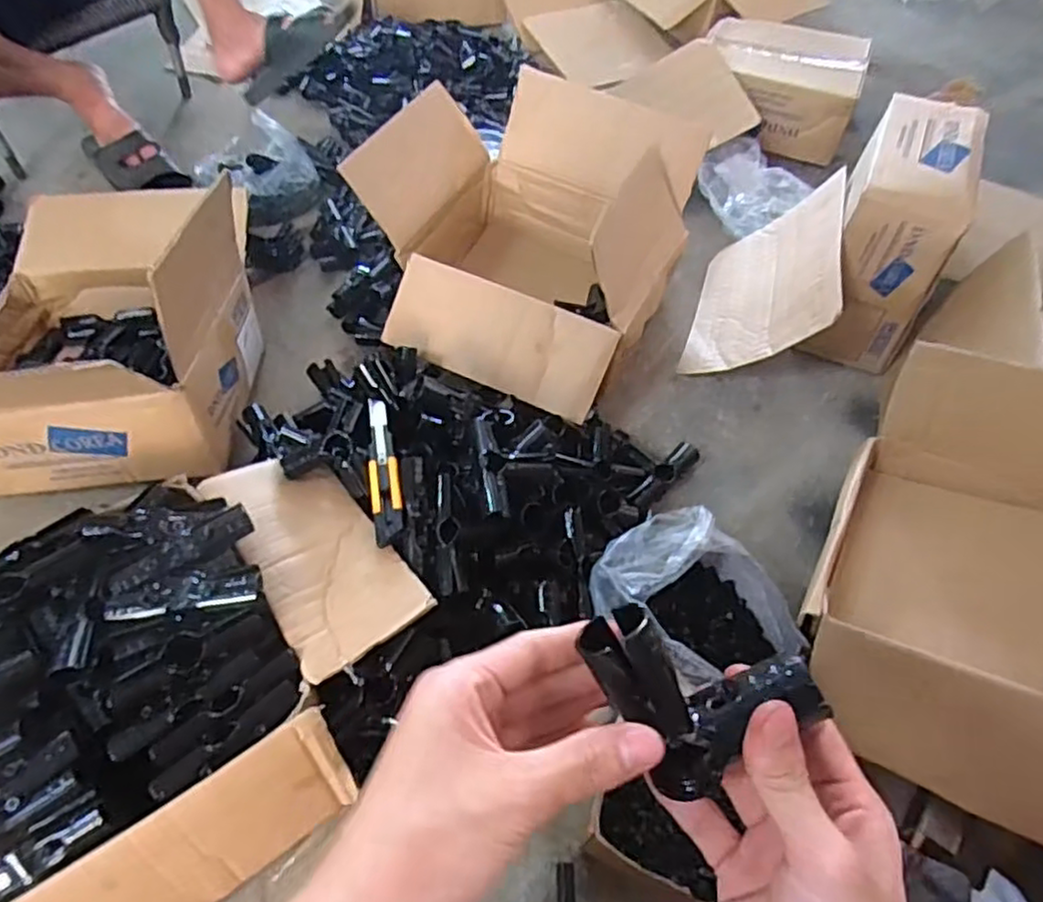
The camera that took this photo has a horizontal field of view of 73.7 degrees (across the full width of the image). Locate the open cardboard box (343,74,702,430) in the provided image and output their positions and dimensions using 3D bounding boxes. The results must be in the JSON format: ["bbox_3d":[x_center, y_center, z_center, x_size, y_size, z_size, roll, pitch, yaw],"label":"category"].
[{"bbox_3d":[0.005,-0.313,1.018,0.409,0.229,0.436,22,56,12],"label":"open cardboard box"}]

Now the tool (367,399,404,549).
[{"bbox_3d":[-0.154,0.021,0.782,0.034,0.028,0.192,-6,55,-8],"label":"tool"}]

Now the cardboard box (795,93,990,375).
[{"bbox_3d":[0.548,-0.337,1.050,0.150,0.264,0.323,21,55,11],"label":"cardboard box"}]

